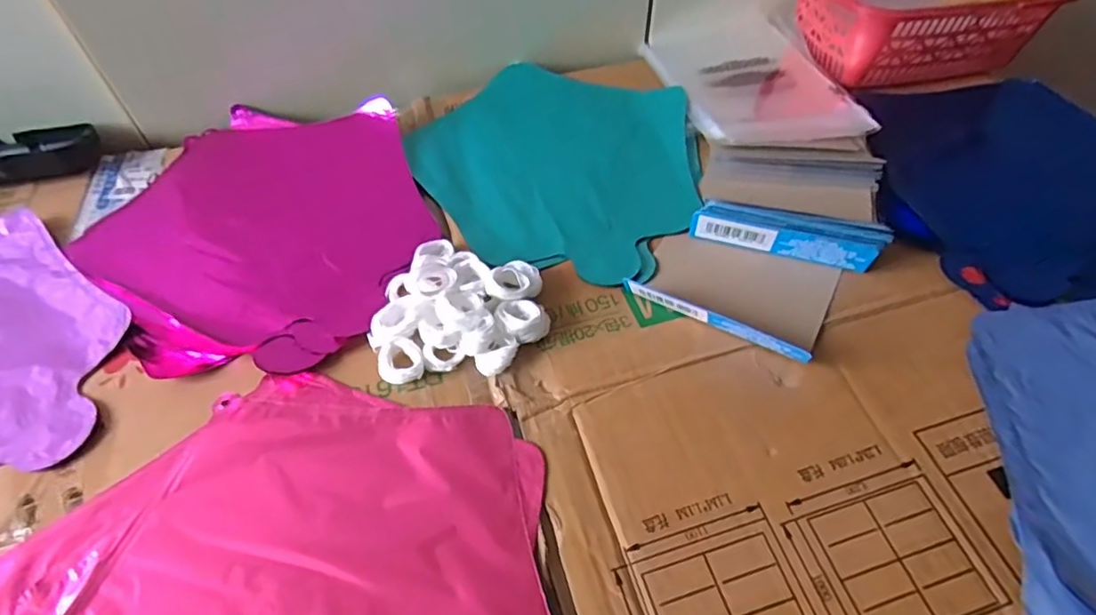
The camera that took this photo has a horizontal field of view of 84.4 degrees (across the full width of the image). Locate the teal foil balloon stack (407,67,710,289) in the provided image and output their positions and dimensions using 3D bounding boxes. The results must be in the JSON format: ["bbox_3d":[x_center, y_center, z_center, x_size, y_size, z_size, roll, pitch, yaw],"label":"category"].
[{"bbox_3d":[0.005,-0.117,0.472,0.215,0.013,0.234,7,53,6],"label":"teal foil balloon stack"}]

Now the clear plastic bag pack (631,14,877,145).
[{"bbox_3d":[0.173,-0.204,0.529,0.135,0.029,0.197,-10,53,-6],"label":"clear plastic bag pack"}]

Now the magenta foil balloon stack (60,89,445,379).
[{"bbox_3d":[-0.205,-0.064,0.438,0.235,0.022,0.250,11,54,9],"label":"magenta foil balloon stack"}]

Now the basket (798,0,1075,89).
[{"bbox_3d":[0.324,-0.268,0.532,0.211,0.066,0.141,-12,54,-7],"label":"basket"}]

